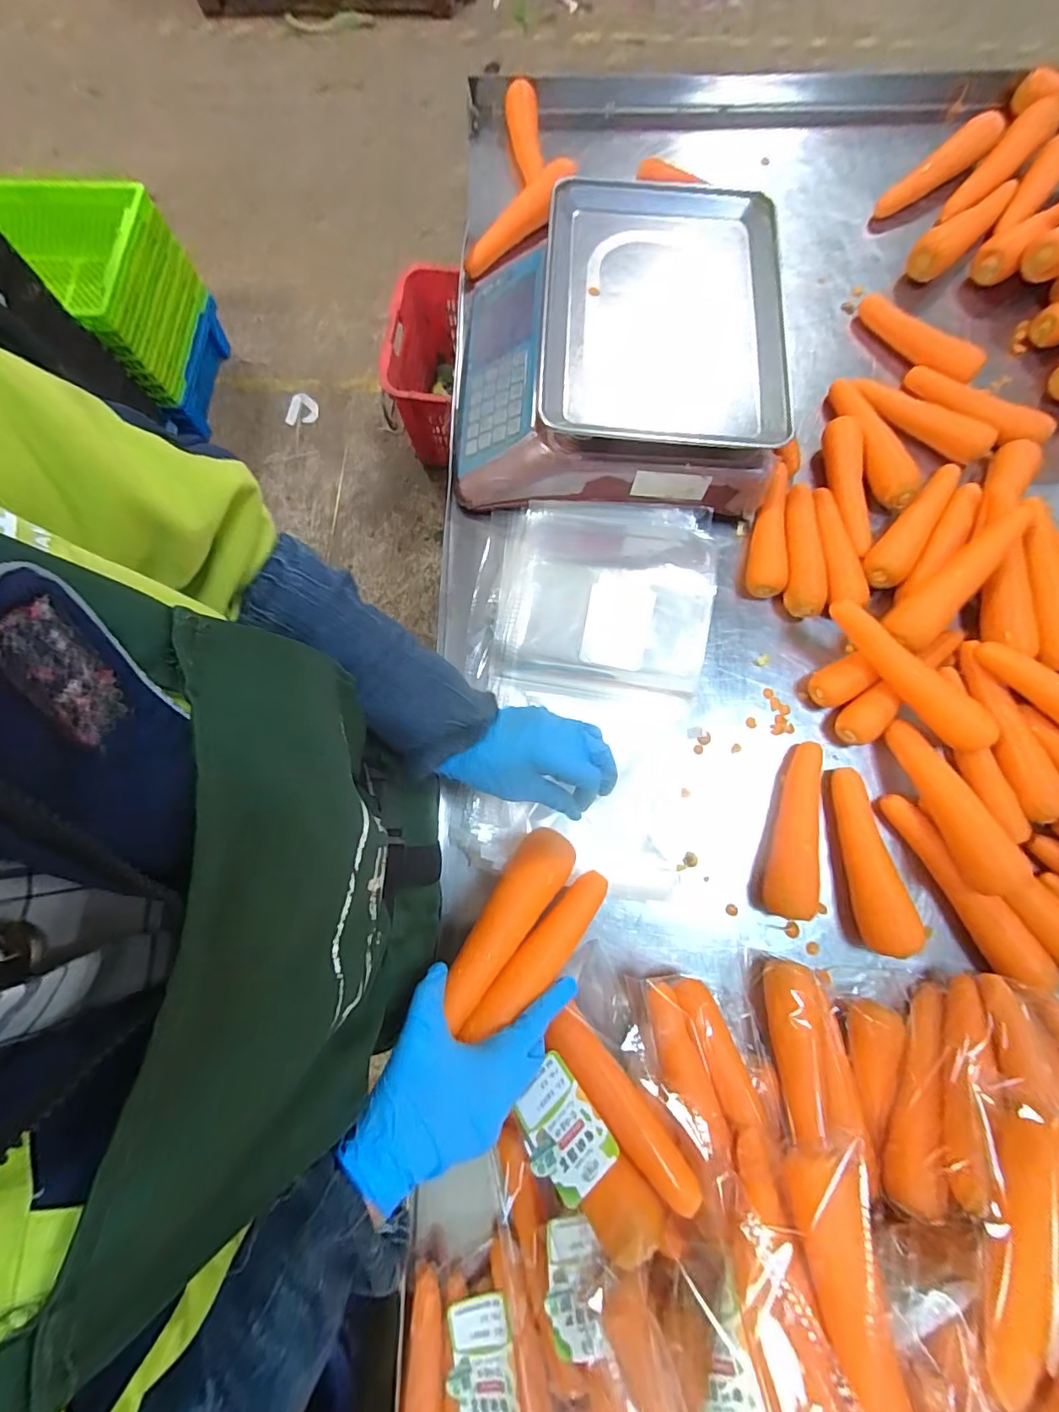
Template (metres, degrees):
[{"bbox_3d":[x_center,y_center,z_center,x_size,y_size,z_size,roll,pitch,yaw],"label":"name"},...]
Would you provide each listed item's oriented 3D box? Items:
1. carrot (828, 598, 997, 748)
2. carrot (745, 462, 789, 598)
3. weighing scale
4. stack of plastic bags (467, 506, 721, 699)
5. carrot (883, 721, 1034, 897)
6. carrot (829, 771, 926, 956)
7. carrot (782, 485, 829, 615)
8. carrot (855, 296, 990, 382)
[{"bbox_3d":[0.363,-0.032,0.501,0.032,0.035,0.186,-41,80,-7],"label":"carrot"},{"bbox_3d":[0.261,-0.189,0.571,0.038,0.036,0.151,12,78,4],"label":"carrot"},{"bbox_3d":[0.086,-0.393,0.564,0.342,0.093,0.352,1,78,2],"label":"weighing scale"},{"bbox_3d":[0.065,-0.117,0.544,0.245,0.056,0.205,4,78,2],"label":"stack of plastic bags"},{"bbox_3d":[0.391,0.087,0.485,0.043,0.031,0.164,-16,61,-2],"label":"carrot"},{"bbox_3d":[0.316,0.141,0.487,0.045,0.046,0.174,-1,77,1],"label":"carrot"},{"bbox_3d":[0.296,-0.168,0.564,0.043,0.040,0.155,8,78,3],"label":"carrot"},{"bbox_3d":[0.473,-0.450,0.636,0.041,0.026,0.163,-31,66,-5],"label":"carrot"}]

